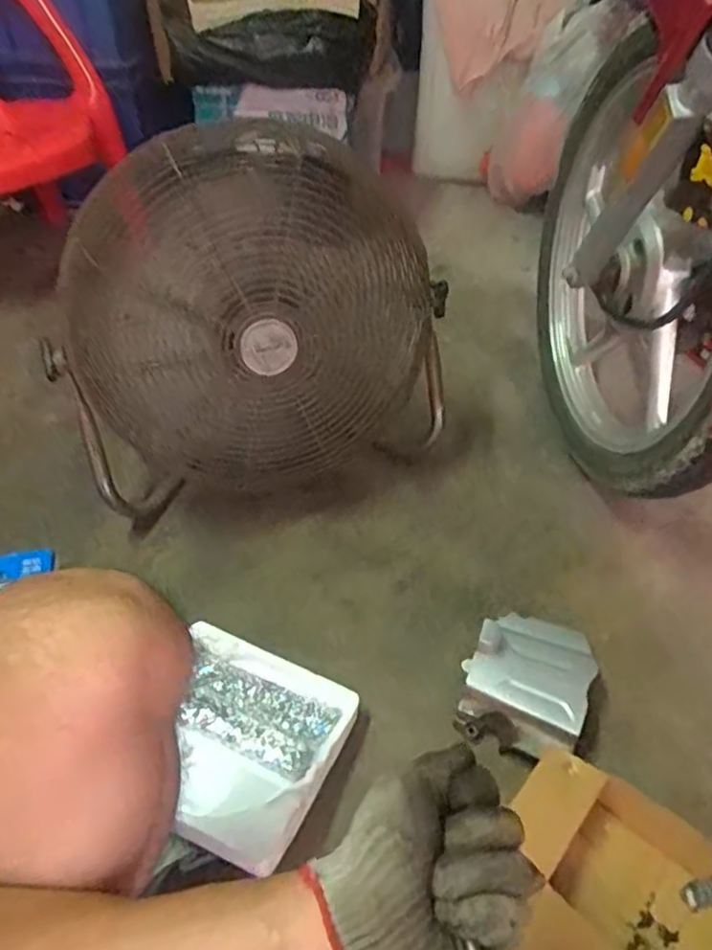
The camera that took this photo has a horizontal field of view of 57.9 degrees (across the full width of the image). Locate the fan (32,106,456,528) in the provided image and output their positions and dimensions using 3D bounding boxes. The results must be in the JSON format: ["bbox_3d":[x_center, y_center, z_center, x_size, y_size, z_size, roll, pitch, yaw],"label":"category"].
[{"bbox_3d":[-0.117,-0.188,0.832,0.497,0.416,0.180,-15,50,-15],"label":"fan"}]

